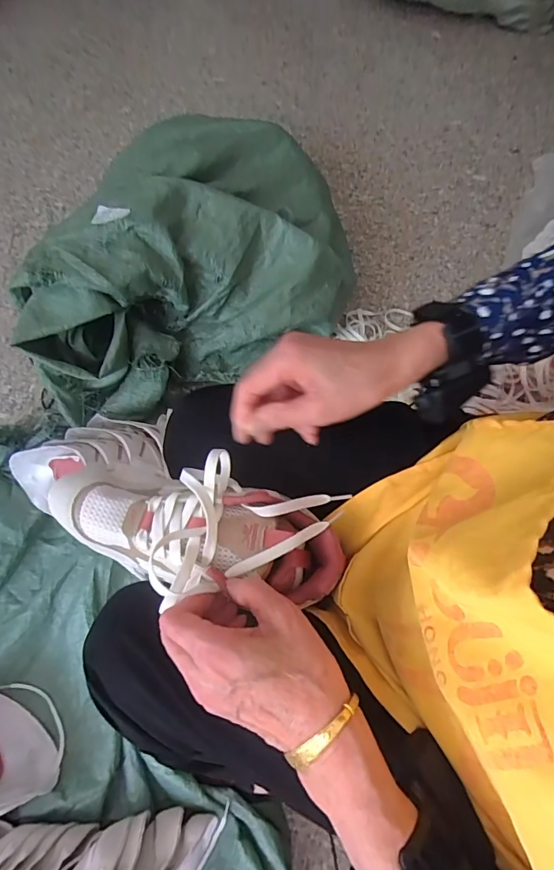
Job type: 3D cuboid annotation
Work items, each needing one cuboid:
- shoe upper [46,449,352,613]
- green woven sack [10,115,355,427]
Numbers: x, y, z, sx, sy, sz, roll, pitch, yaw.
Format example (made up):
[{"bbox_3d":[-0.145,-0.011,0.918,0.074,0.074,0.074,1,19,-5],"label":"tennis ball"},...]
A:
[{"bbox_3d":[-0.070,0.074,0.347,0.249,0.071,0.108,10,69,0],"label":"shoe upper"},{"bbox_3d":[-0.157,-0.310,0.766,0.607,0.248,0.367,-19,66,-12],"label":"green woven sack"}]

